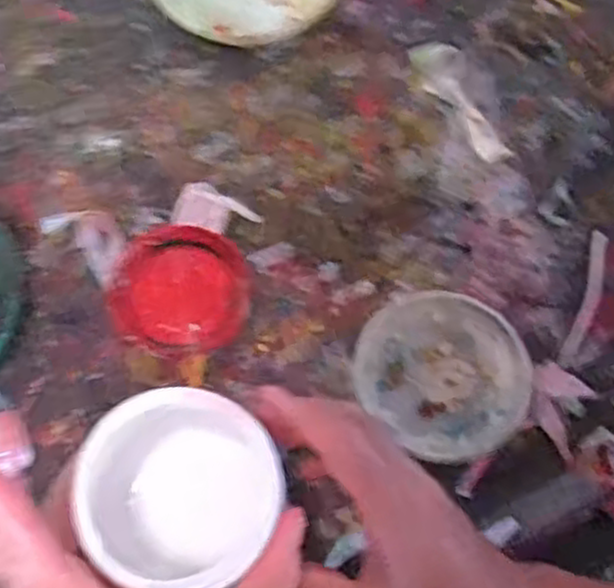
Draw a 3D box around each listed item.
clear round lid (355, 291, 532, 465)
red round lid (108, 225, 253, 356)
[{"bbox_3d":[0.093,0.053,0.531,0.117,0.017,0.106,42,76,11],"label":"clear round lid"},{"bbox_3d":[-0.090,-0.003,0.558,0.097,0.010,0.093,0,72,-1],"label":"red round lid"}]

